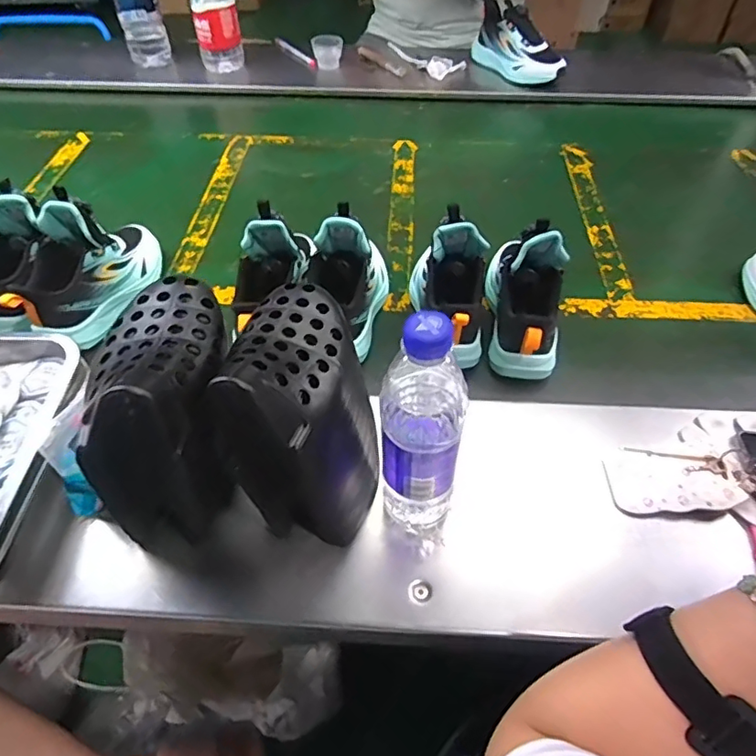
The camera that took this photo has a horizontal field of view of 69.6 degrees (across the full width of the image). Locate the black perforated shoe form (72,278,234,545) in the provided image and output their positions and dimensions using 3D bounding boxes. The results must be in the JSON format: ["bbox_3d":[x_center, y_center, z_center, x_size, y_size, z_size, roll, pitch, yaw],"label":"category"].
[{"bbox_3d":[-0.163,0.031,0.439,0.110,0.209,0.146,-2,50,0],"label":"black perforated shoe form"}]

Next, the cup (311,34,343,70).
[{"bbox_3d":[-0.106,-0.695,1.151,0.056,0.049,0.060,-1,50,1],"label":"cup"}]

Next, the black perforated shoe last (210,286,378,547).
[{"bbox_3d":[-0.053,0.026,0.450,0.097,0.186,0.151,6,50,6],"label":"black perforated shoe last"}]

